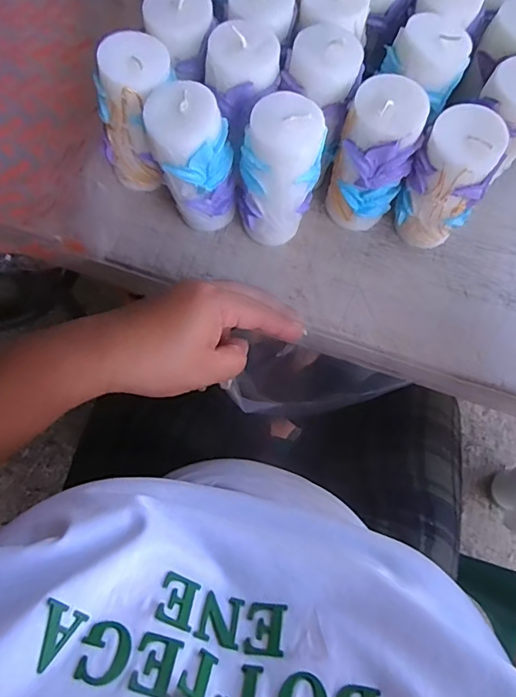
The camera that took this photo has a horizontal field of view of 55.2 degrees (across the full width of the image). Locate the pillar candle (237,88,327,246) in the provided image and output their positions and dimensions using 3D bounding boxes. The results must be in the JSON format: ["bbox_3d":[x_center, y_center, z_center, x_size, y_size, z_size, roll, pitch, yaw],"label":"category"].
[{"bbox_3d":[0.014,-0.120,0.349,0.052,0.105,0.048,23,74,5],"label":"pillar candle"}]

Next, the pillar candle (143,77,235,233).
[{"bbox_3d":[-0.045,-0.128,0.351,0.049,0.109,0.046,-14,74,-5],"label":"pillar candle"}]

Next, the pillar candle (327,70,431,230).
[{"bbox_3d":[0.082,-0.133,0.357,0.050,0.113,0.046,19,74,4],"label":"pillar candle"}]

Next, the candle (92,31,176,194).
[{"bbox_3d":[-0.084,-0.169,0.358,0.050,0.093,0.055,0,73,-1],"label":"candle"}]

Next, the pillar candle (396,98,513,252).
[{"bbox_3d":[0.133,-0.115,0.355,0.054,0.110,0.043,35,76,8],"label":"pillar candle"}]

